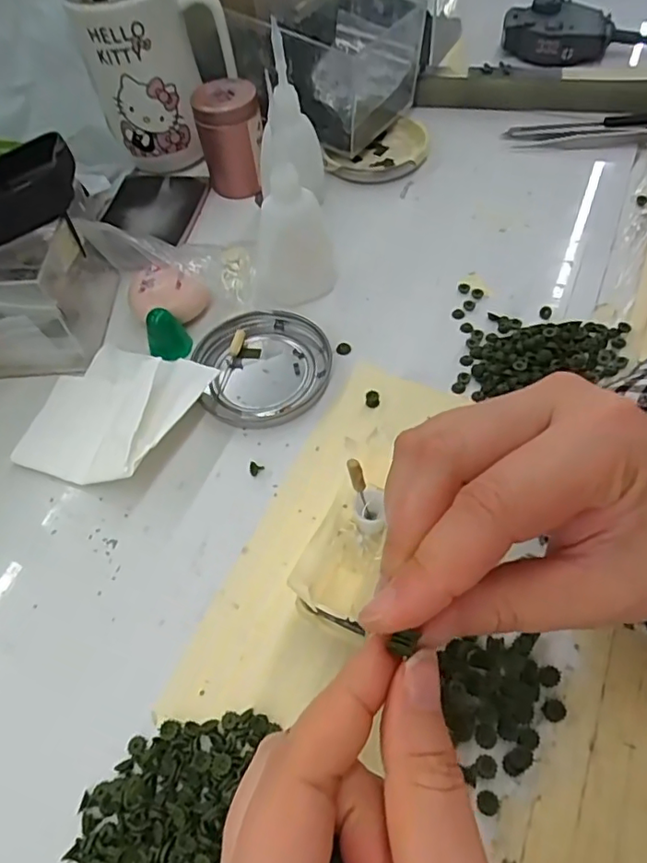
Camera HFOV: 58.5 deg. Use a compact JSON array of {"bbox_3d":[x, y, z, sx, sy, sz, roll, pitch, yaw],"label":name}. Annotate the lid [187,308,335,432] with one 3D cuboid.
[{"bbox_3d":[-0.036,-0.037,0.327,0.076,0.009,0.076,-2,56,3],"label":"lid"}]

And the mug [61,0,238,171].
[{"bbox_3d":[-0.116,-0.262,0.404,0.098,0.135,0.066,-18,57,-7],"label":"mug"}]

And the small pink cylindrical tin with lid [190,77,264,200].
[{"bbox_3d":[-0.065,-0.206,0.410,0.044,0.068,0.035,-10,56,-2],"label":"small pink cylindrical tin with lid"}]

